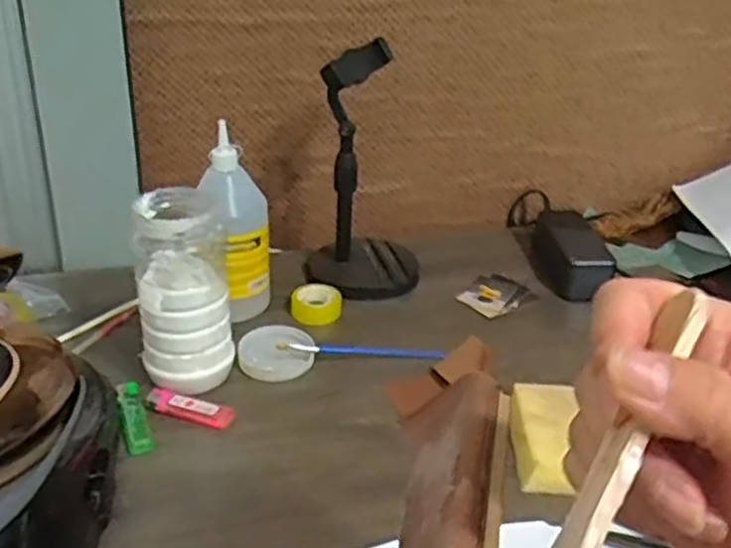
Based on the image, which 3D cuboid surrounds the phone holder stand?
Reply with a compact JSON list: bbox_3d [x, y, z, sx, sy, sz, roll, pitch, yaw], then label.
[{"bbox_3d":[0.001,-0.111,0.814,0.125,0.256,0.126,2,30,-1],"label":"phone holder stand"}]

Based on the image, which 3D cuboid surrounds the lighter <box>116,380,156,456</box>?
[{"bbox_3d":[-0.193,0.118,0.640,0.020,0.011,0.086,-10,32,-21],"label":"lighter"}]

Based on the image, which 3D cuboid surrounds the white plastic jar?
[{"bbox_3d":[-0.153,0.019,0.657,0.074,0.170,0.069,-3,30,-10],"label":"white plastic jar"}]

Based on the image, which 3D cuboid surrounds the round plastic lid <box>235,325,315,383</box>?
[{"bbox_3d":[-0.085,0.072,0.722,0.066,0.022,0.070,2,30,-1],"label":"round plastic lid"}]

